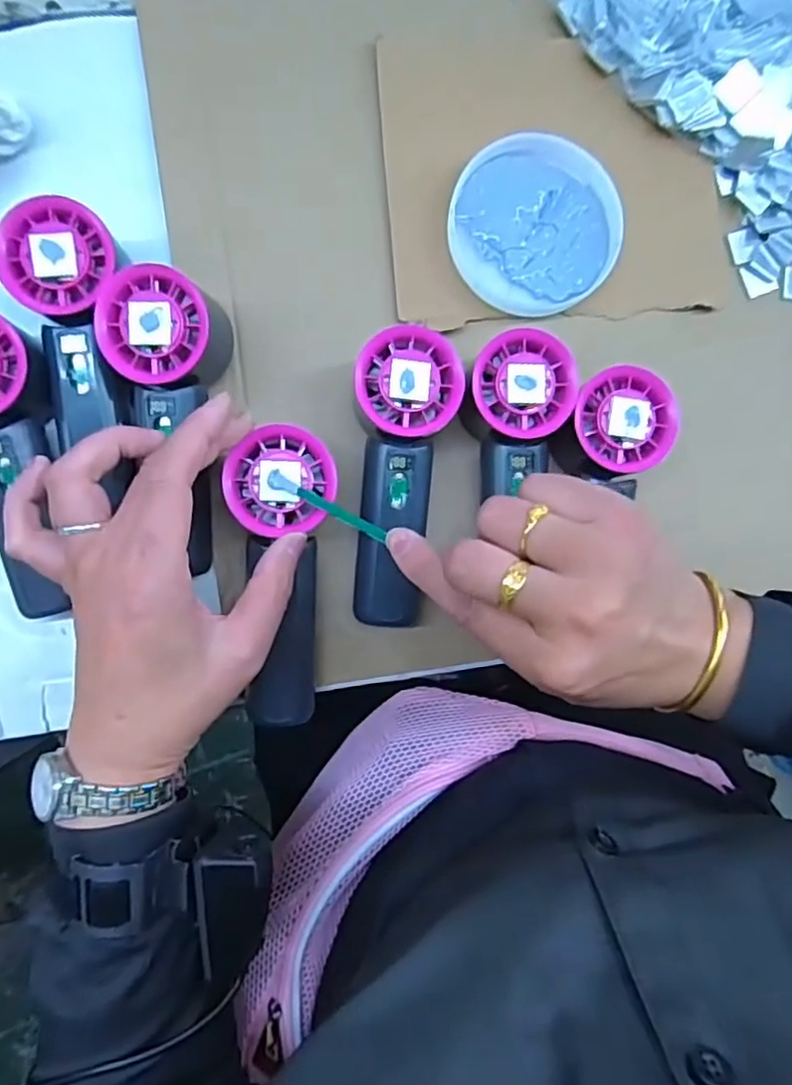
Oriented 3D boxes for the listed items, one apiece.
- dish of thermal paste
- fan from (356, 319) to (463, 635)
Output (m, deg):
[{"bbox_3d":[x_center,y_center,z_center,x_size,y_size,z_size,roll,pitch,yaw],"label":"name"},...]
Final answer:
[{"bbox_3d":[0.081,-0.188,0.379,0.097,0.012,0.099,0,91,-5],"label":"dish of thermal paste"},{"bbox_3d":[-0.001,-0.033,0.356,0.055,0.052,0.157,7,89,-5],"label":"fan"}]

